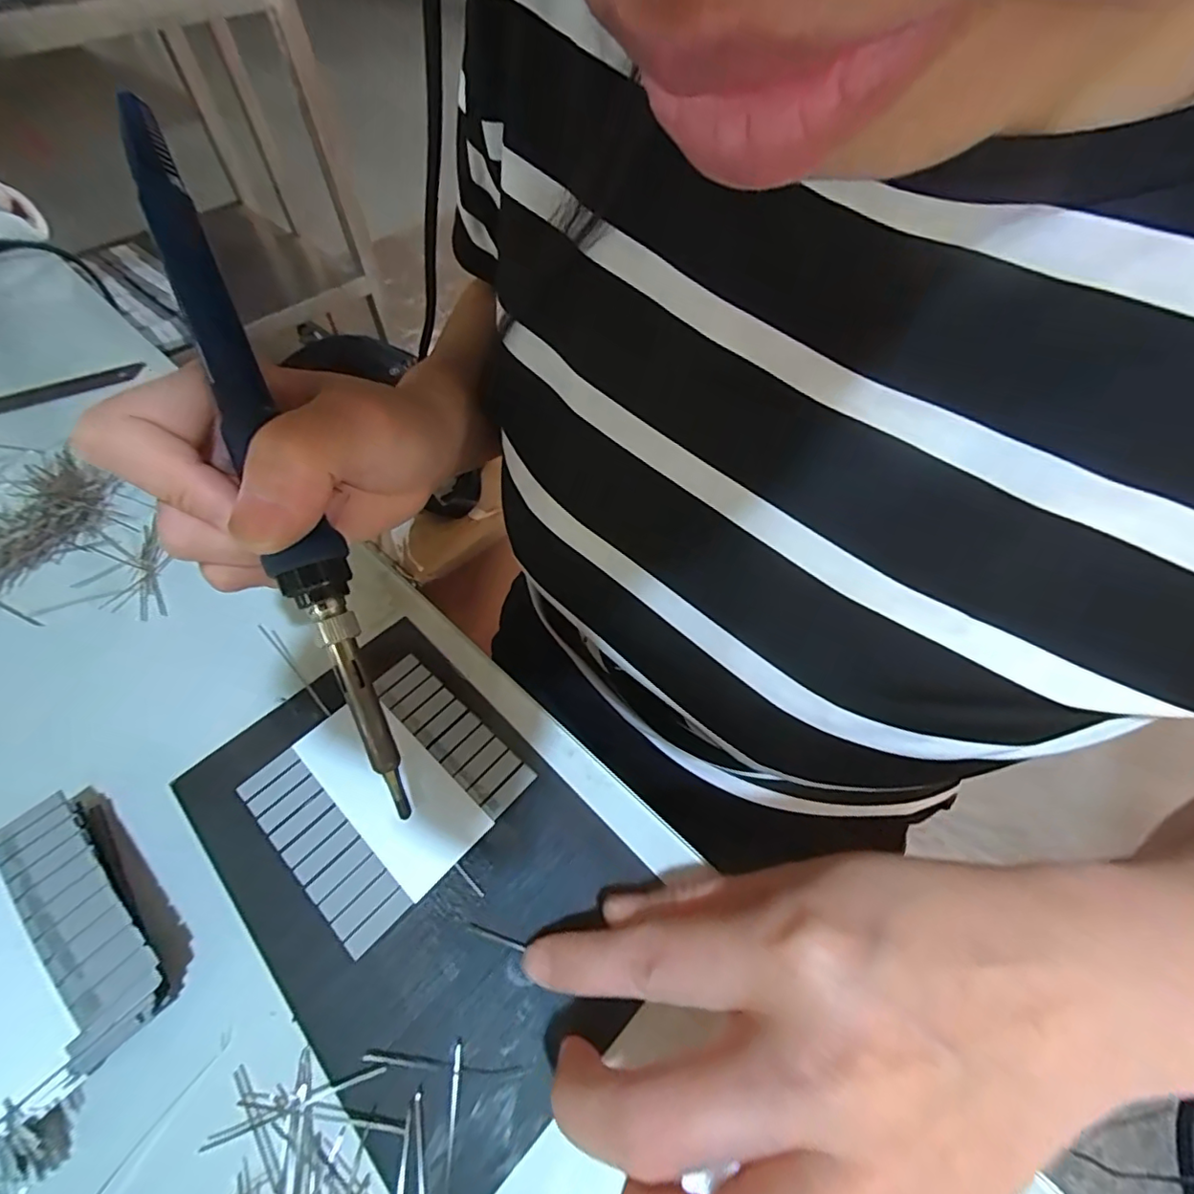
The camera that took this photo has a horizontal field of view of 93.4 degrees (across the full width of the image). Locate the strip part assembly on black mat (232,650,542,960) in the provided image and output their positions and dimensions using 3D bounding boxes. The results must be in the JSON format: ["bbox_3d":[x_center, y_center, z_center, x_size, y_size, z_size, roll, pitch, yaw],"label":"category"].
[{"bbox_3d":[-0.078,0.070,0.210,0.077,0.004,0.078,36,63,24],"label":"strip part assembly on black mat"}]

